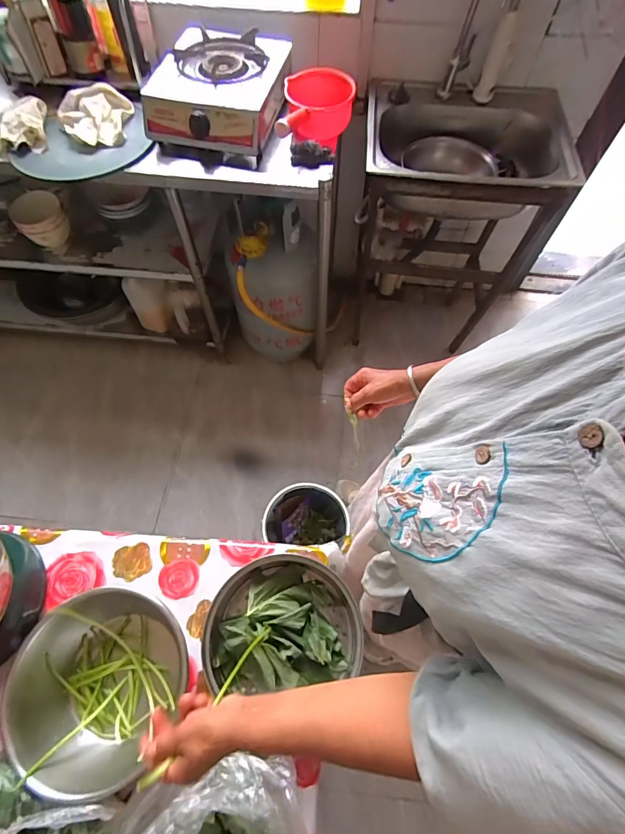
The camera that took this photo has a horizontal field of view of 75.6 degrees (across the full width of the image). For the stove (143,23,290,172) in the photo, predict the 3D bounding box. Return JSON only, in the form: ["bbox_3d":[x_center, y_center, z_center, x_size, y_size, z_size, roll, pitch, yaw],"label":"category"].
[{"bbox_3d":[-0.239,-0.869,1.080,0.326,0.139,0.428,15,64,6],"label":"stove"}]

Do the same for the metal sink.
[{"bbox_3d":[0.440,-0.776,1.181,0.561,0.183,0.449,4,63,1],"label":"metal sink"}]

